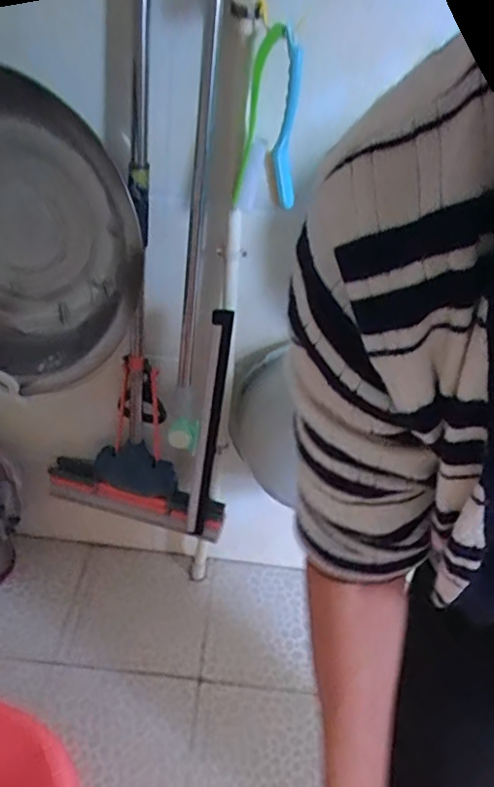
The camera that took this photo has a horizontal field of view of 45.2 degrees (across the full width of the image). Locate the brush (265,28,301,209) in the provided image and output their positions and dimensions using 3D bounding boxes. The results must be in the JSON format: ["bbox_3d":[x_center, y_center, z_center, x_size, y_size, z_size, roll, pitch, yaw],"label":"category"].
[{"bbox_3d":[0.053,-0.354,0.785,0.043,0.200,0.034,8,37,1],"label":"brush"}]

